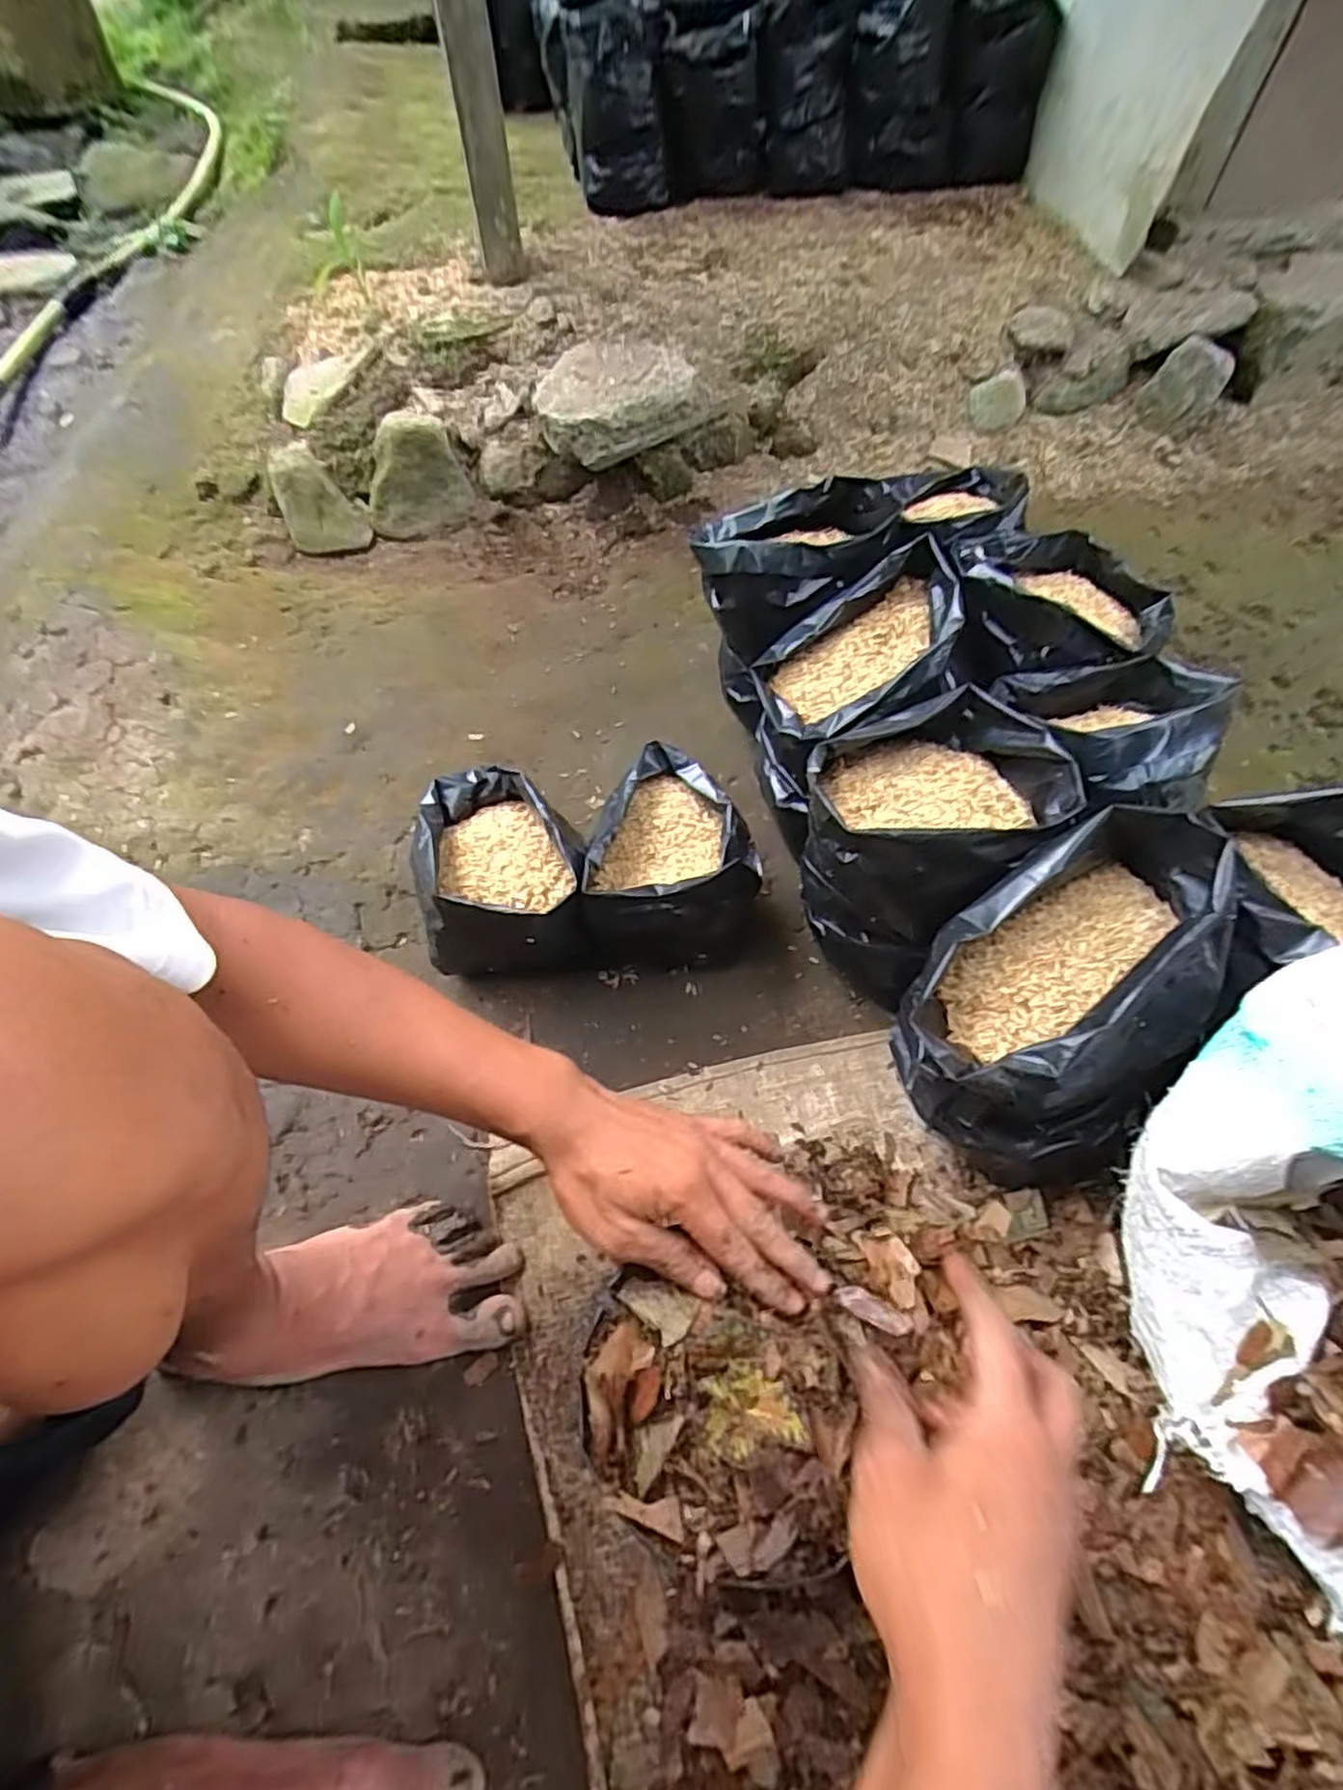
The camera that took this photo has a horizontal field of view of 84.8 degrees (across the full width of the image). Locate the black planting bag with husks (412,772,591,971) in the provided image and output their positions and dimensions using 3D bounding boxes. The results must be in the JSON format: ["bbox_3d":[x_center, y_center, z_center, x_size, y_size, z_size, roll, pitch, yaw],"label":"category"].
[{"bbox_3d":[-0.138,-0.020,0.609,0.129,0.120,0.172,-8,59,-4],"label":"black planting bag with husks"}]

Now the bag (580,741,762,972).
[{"bbox_3d":[0.009,-0.021,0.618,0.127,0.127,0.181,9,59,6],"label":"bag"}]

